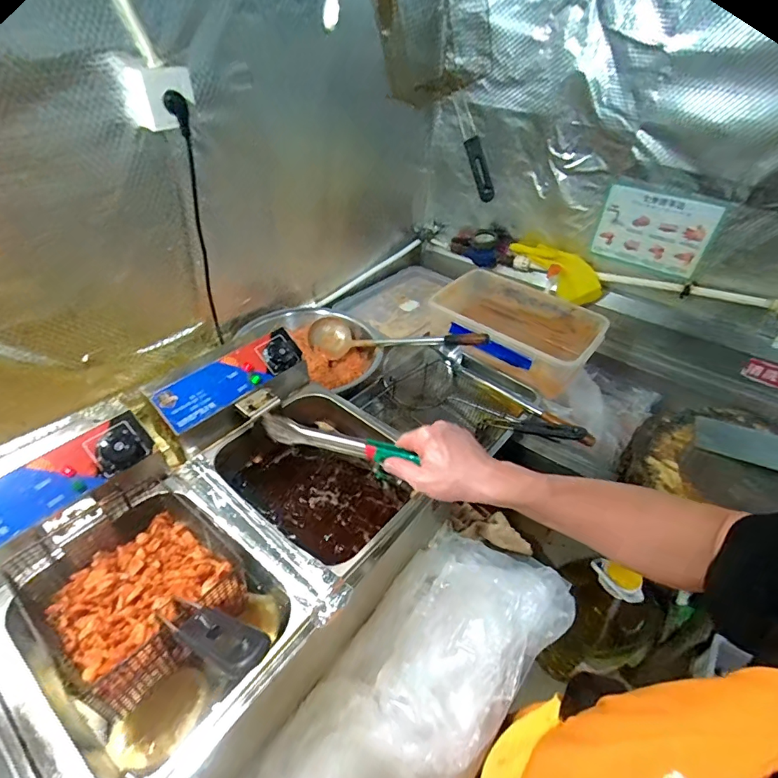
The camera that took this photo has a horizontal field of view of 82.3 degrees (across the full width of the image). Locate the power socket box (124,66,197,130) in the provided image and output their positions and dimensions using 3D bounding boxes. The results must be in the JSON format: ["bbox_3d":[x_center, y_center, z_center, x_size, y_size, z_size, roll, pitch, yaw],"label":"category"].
[{"bbox_3d":[-0.348,-0.447,0.685,0.095,0.077,0.030,-25,49,-27],"label":"power socket box"}]

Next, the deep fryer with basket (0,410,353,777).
[{"bbox_3d":[-0.332,0.266,0.585,0.437,0.223,0.307,29,48,26],"label":"deep fryer with basket"}]

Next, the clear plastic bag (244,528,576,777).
[{"bbox_3d":[0.004,0.439,0.586,0.236,0.079,0.691,32,49,28],"label":"clear plastic bag"}]

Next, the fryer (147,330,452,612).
[{"bbox_3d":[-0.142,0.124,0.781,0.428,0.248,0.272,28,48,25],"label":"fryer"}]

